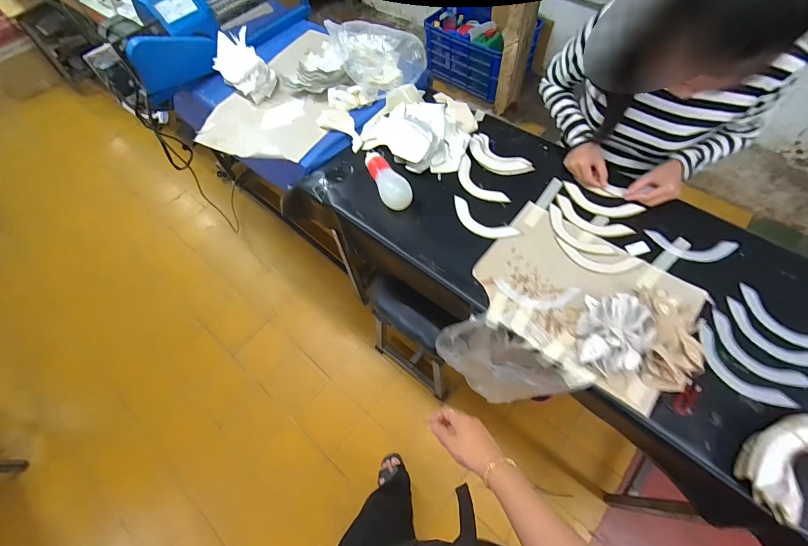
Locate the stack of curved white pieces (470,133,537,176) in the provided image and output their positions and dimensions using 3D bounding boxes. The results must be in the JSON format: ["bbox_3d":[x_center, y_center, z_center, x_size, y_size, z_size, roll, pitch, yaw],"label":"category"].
[{"bbox_3d":[0.231,-0.294,0.894,0.096,0.016,0.180,-40,64,-16],"label":"stack of curved white pieces"}]

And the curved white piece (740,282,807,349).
[{"bbox_3d":[0.700,0.091,0.652,0.061,0.019,0.164,-37,64,-15],"label":"curved white piece"}]

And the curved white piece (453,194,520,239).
[{"bbox_3d":[0.173,-0.117,0.808,0.171,0.006,0.068,34,69,22],"label":"curved white piece"}]

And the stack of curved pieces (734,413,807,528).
[{"bbox_3d":[0.595,0.284,0.525,0.182,0.054,0.120,-25,61,-9],"label":"stack of curved pieces"}]

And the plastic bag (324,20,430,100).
[{"bbox_3d":[-0.077,-0.609,0.988,0.193,0.139,0.228,-23,61,-7],"label":"plastic bag"}]

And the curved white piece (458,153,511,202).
[{"bbox_3d":[0.178,-0.220,0.863,0.060,0.010,0.172,-30,62,-11],"label":"curved white piece"}]

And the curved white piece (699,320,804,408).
[{"bbox_3d":[0.574,0.163,0.612,0.054,0.014,0.169,-30,62,-11],"label":"curved white piece"}]

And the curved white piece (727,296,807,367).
[{"bbox_3d":[0.662,0.117,0.638,0.058,0.018,0.166,-40,64,-16],"label":"curved white piece"}]

